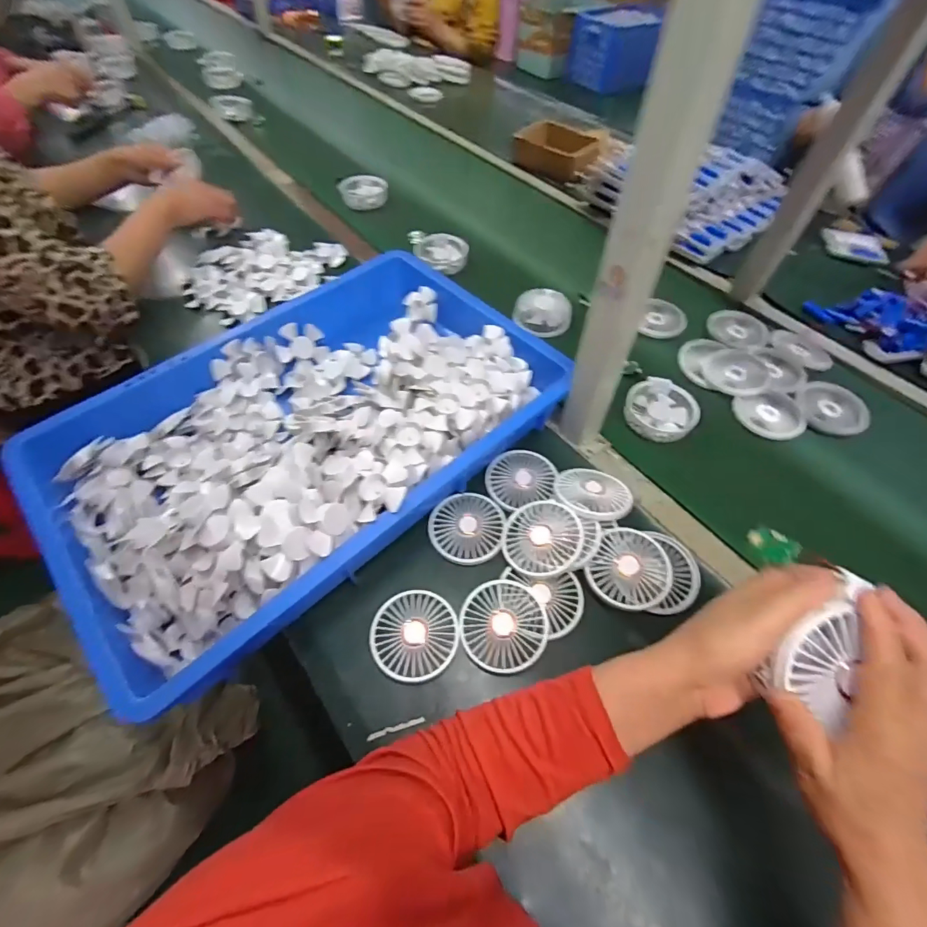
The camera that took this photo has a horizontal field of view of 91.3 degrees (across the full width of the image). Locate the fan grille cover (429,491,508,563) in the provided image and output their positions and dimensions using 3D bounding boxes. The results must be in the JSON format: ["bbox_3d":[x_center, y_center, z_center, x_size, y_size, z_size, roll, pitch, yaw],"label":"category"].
[{"bbox_3d":[0.004,0.075,0.530,0.085,0.009,0.084,12,55,6],"label":"fan grille cover"}]

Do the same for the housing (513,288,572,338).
[{"bbox_3d":[0.126,-0.251,0.739,0.083,0.044,0.083,-11,56,-10],"label":"housing"}]

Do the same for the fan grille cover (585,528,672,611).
[{"bbox_3d":[0.177,0.111,0.484,0.087,0.008,0.085,-14,61,-1],"label":"fan grille cover"}]

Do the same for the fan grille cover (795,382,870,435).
[{"bbox_3d":[0.516,-0.079,0.636,0.094,0.010,0.094,10,55,4],"label":"fan grille cover"}]

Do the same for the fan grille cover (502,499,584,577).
[{"bbox_3d":[0.086,0.080,0.500,0.084,0.013,0.090,-18,49,14],"label":"fan grille cover"}]

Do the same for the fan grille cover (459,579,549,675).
[{"bbox_3d":[0.041,0.163,0.462,0.086,0.017,0.085,16,55,8],"label":"fan grille cover"}]

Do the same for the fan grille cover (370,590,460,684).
[{"bbox_3d":[-0.050,0.175,0.465,0.088,0.007,0.087,2,55,-1],"label":"fan grille cover"}]

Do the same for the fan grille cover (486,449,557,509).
[{"bbox_3d":[0.072,0.014,0.563,0.085,0.012,0.081,-13,56,-12],"label":"fan grille cover"}]

